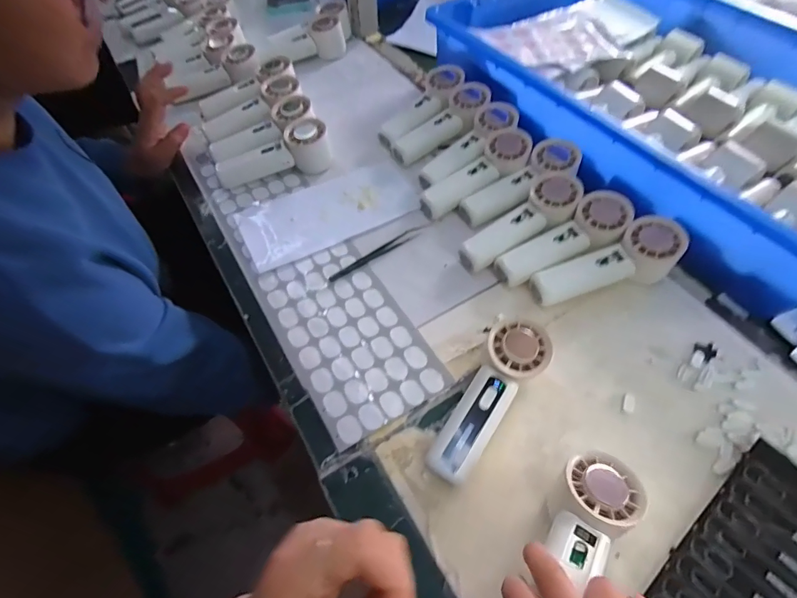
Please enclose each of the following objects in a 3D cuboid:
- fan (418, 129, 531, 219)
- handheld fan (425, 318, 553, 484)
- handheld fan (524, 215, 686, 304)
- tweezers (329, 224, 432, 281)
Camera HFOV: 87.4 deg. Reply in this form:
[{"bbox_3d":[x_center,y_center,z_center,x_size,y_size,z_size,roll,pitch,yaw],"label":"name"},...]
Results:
[{"bbox_3d":[0.102,-0.154,0.523,0.159,0.041,0.061,-38,62,-19],"label":"fan"},{"bbox_3d":[0.082,0.092,0.372,0.051,0.055,0.151,27,63,21],"label":"handheld fan"},{"bbox_3d":[0.221,-0.031,0.436,0.155,0.045,0.054,-23,58,-10],"label":"handheld fan"},{"bbox_3d":[-0.021,-0.058,0.491,0.136,0.005,0.015,-34,60,-17],"label":"tweezers"}]

